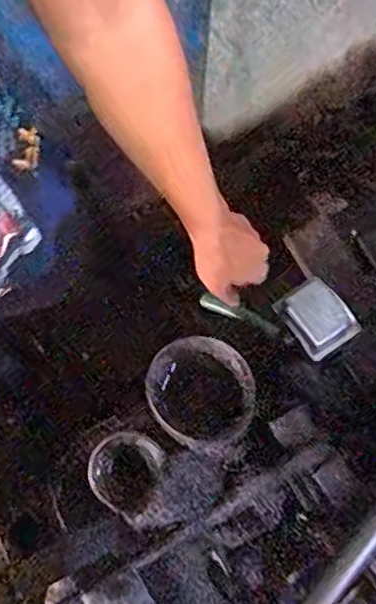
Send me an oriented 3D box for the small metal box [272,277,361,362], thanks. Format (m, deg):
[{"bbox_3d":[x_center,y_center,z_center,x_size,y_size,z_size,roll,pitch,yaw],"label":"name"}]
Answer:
[{"bbox_3d":[0.154,0.017,0.689,0.068,0.023,0.085,-33,78,-10],"label":"small metal box"}]

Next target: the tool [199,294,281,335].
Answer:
[{"bbox_3d":[0.062,0.014,0.710,0.105,0.015,0.015,22,75,22],"label":"tool"}]

